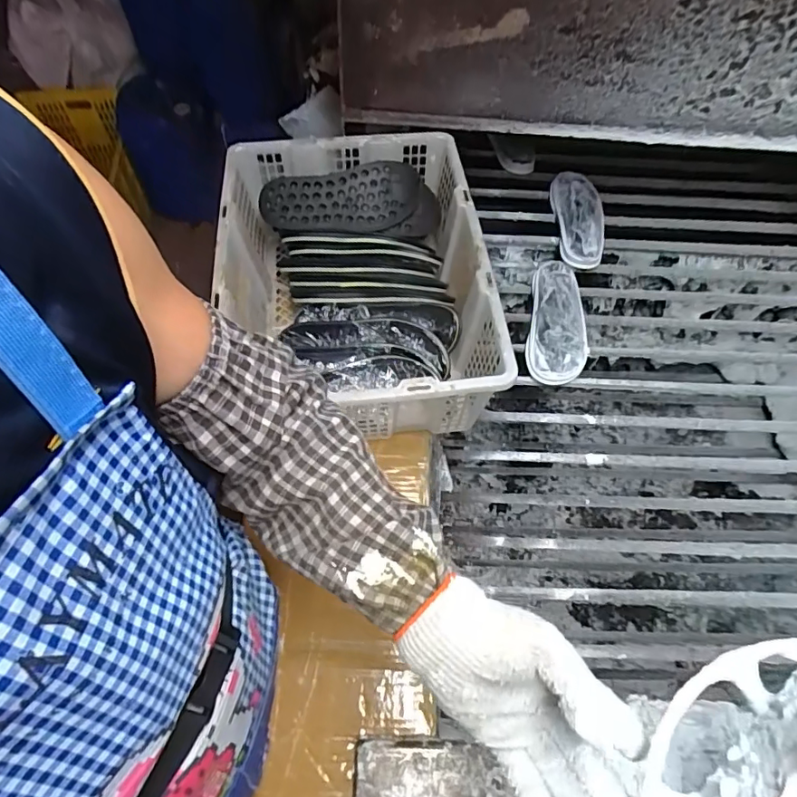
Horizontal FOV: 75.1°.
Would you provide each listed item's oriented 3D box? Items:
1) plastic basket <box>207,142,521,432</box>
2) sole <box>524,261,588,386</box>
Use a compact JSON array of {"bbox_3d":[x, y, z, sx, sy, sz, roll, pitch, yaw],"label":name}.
[{"bbox_3d":[-0.063,-0.170,0.749,0.350,0.156,0.468,-3,61,-3],"label":"plastic basket"},{"bbox_3d":[0.269,-0.129,0.868,0.095,0.023,0.241,11,64,4],"label":"sole"}]

